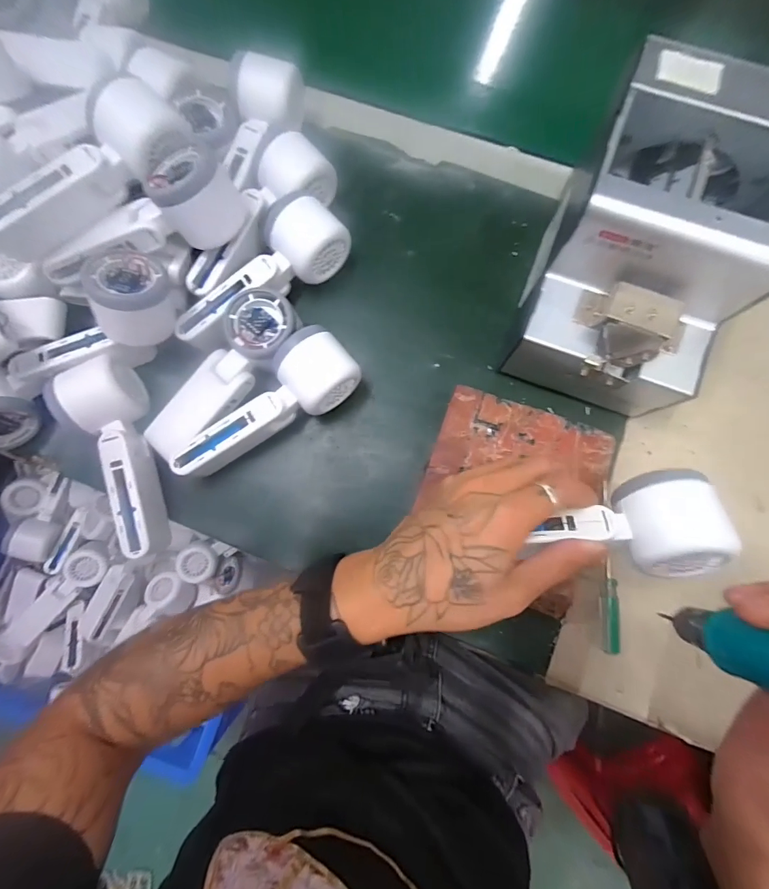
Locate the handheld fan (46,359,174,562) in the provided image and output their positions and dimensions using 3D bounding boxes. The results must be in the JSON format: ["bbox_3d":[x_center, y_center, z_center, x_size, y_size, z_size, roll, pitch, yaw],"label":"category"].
[{"bbox_3d":[-0.225,0.012,0.347,0.057,0.051,0.166,-13,81,0],"label":"handheld fan"}]

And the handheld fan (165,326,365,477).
[{"bbox_3d":[-0.095,-0.023,0.348,0.164,0.055,0.057,-42,82,-4],"label":"handheld fan"}]

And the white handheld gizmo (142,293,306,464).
[{"bbox_3d":[-0.133,-0.053,0.353,0.064,0.052,0.160,33,84,6],"label":"white handheld gizmo"}]

